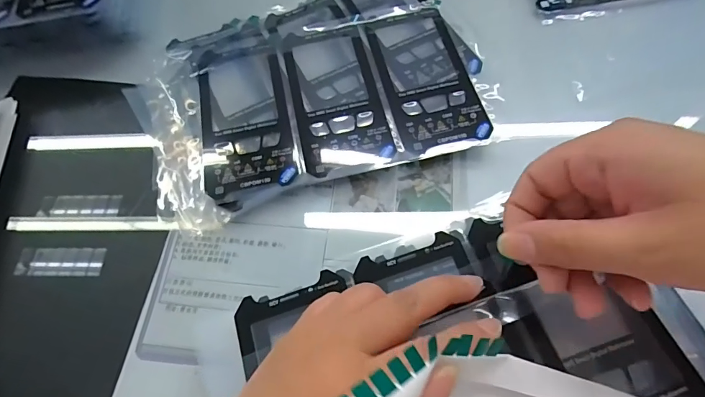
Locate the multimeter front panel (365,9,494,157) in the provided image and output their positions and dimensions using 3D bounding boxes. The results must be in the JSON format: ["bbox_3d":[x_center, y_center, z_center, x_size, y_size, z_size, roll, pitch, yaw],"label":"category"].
[{"bbox_3d":[0.059,-0.100,0.333,0.069,0.004,0.141,-12,64,-2],"label":"multimeter front panel"}]

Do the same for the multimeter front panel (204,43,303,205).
[{"bbox_3d":[-0.086,-0.070,0.329,0.069,0.007,0.147,-11,64,-2],"label":"multimeter front panel"}]

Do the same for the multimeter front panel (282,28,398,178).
[{"bbox_3d":[-0.014,-0.087,0.332,0.069,0.004,0.144,-13,64,-3],"label":"multimeter front panel"}]

